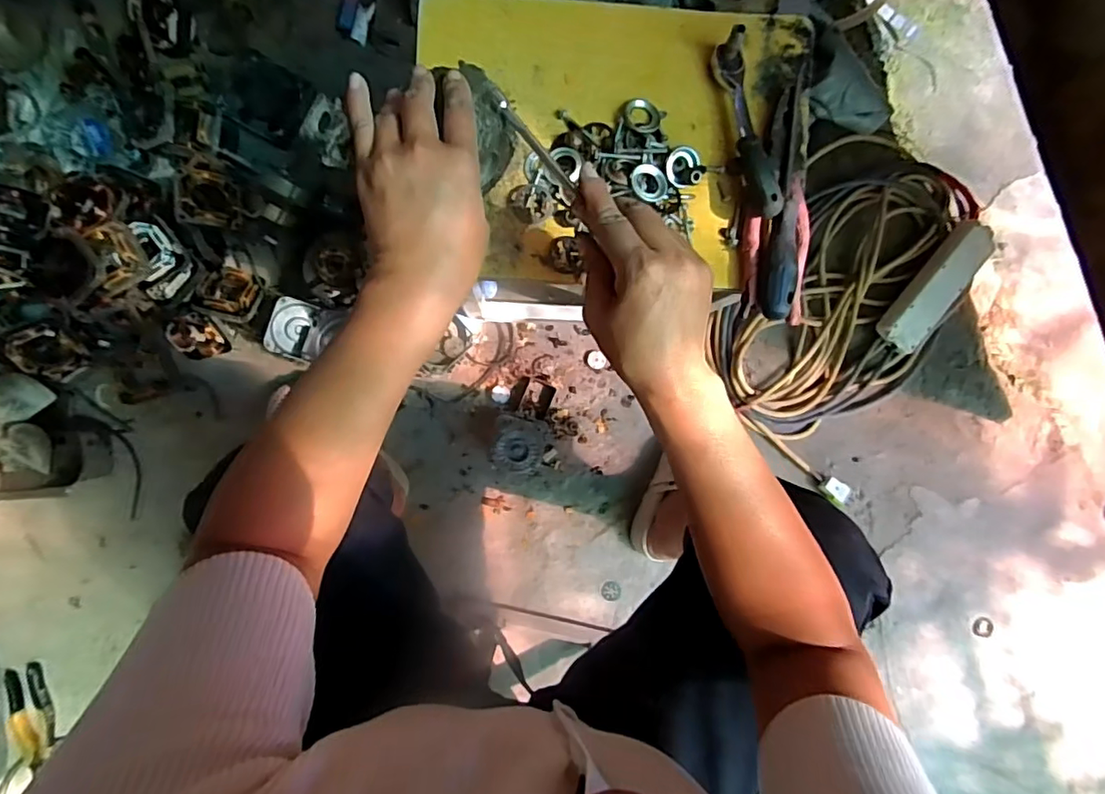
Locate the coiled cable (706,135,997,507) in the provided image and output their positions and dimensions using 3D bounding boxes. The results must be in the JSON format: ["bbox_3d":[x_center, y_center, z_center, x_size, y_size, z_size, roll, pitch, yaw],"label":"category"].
[{"bbox_3d":[0.482,-0.164,0.902,0.356,0.081,0.560,32,86,-3],"label":"coiled cable"}]

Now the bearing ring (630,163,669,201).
[{"bbox_3d":[0.080,-0.176,0.451,0.033,0.004,0.028,14,86,-22],"label":"bearing ring"}]

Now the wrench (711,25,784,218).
[{"bbox_3d":[0.162,-0.219,0.447,0.022,0.036,0.148,-14,90,-3],"label":"wrench"}]

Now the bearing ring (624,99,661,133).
[{"bbox_3d":[0.076,-0.236,0.460,0.030,0.008,0.026,-3,89,-3],"label":"bearing ring"}]

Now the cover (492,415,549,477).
[{"bbox_3d":[-0.053,0.077,0.843,0.078,0.077,0.089,12,88,-3],"label":"cover"}]

